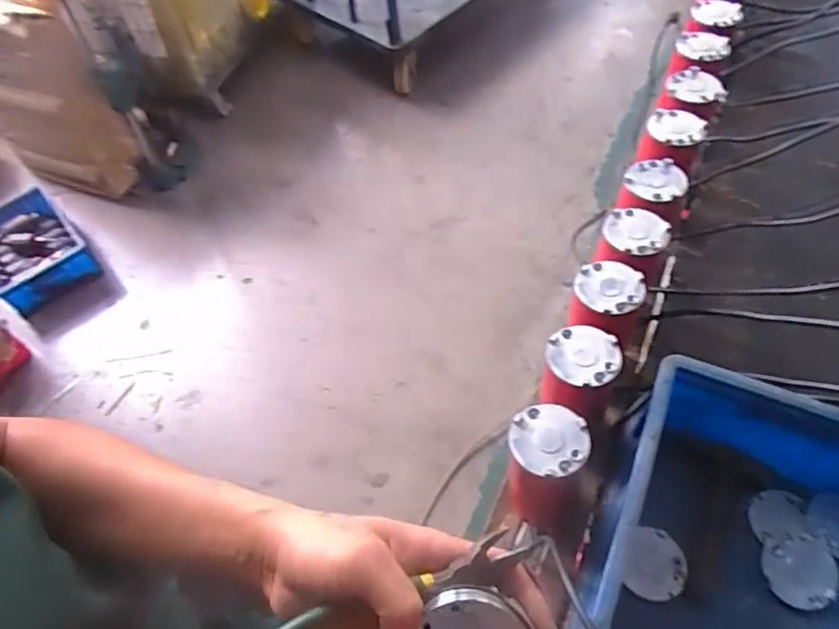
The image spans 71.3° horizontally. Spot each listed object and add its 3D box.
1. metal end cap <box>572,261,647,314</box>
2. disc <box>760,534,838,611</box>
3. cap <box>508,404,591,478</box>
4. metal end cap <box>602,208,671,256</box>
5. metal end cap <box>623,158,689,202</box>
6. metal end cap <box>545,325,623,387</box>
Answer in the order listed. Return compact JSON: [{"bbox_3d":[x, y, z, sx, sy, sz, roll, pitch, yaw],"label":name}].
[{"bbox_3d":[0.219,-0.032,0.672,0.076,0.010,0.074,-2,56,3],"label":"metal end cap"},{"bbox_3d":[0.408,0.275,0.627,0.073,0.010,0.071,-2,56,3],"label":"disc"},{"bbox_3d":[0.127,0.121,0.570,0.073,0.009,0.073,-2,56,3],"label":"cap"},{"bbox_3d":[0.263,-0.104,0.715,0.072,0.019,0.075,-2,56,3],"label":"metal end cap"},{"bbox_3d":[0.309,-0.177,0.770,0.079,0.015,0.069,-3,56,2],"label":"metal end cap"},{"bbox_3d":[0.175,0.043,0.620,0.075,0.012,0.069,-2,56,3],"label":"metal end cap"}]

